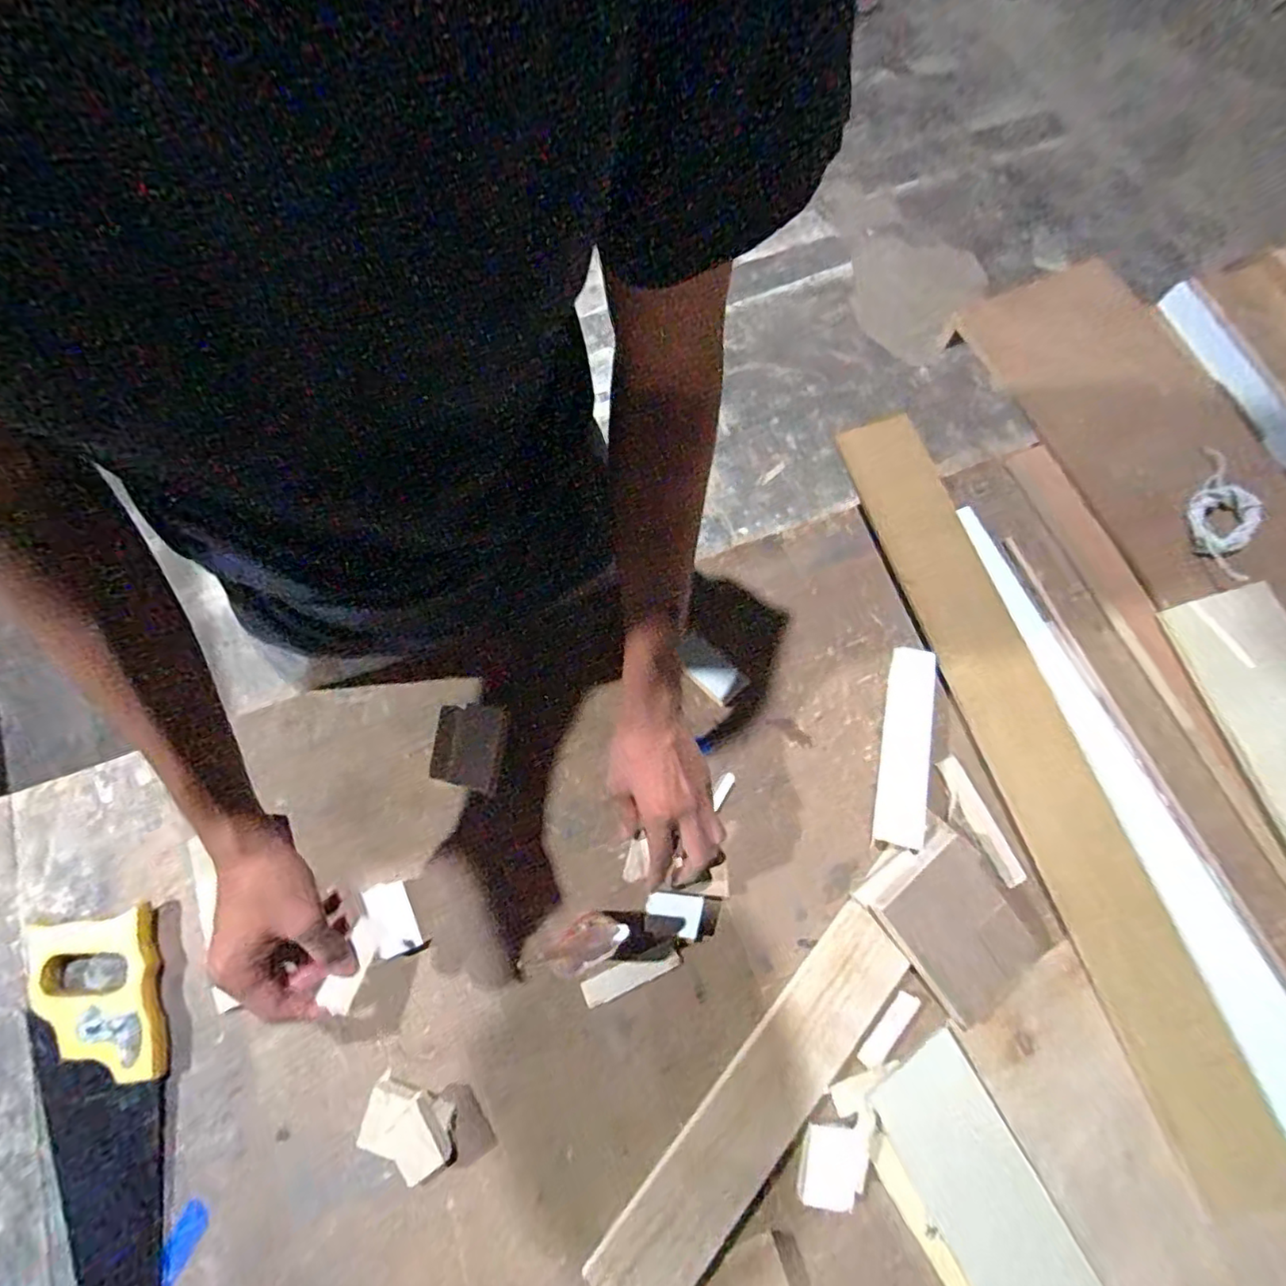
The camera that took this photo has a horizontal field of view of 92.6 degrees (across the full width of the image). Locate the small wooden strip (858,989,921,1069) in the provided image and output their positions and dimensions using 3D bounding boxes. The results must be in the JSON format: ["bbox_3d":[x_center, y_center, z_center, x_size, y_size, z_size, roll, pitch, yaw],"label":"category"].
[{"bbox_3d":[0.221,0.346,0.551,0.020,0.004,0.072,41,75,10],"label":"small wooden strip"}]

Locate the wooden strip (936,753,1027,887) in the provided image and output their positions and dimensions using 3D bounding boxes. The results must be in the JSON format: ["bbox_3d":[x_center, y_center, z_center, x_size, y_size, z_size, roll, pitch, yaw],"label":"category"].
[{"bbox_3d":[0.334,0.175,0.609,0.023,0.006,0.129,-22,75,-9],"label":"wooden strip"}]

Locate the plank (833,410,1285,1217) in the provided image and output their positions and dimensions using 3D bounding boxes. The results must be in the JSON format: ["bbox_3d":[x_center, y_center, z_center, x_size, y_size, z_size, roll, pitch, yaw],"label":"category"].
[{"bbox_3d":[0.389,0.106,0.611,0.087,0.012,0.778,-16,74,-8],"label":"plank"}]

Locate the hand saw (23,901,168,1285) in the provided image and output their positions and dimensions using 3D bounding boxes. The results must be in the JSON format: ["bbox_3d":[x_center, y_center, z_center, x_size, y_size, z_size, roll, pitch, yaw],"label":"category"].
[{"bbox_3d":[-0.424,0.424,0.485,0.101,0.022,0.401,-17,74,-8],"label":"hand saw"}]

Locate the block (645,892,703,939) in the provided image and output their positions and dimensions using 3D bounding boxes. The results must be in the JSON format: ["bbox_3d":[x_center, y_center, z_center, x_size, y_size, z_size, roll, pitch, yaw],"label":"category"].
[{"bbox_3d":[0.027,0.249,0.563,0.050,0.010,0.035,7,72,0],"label":"block"}]

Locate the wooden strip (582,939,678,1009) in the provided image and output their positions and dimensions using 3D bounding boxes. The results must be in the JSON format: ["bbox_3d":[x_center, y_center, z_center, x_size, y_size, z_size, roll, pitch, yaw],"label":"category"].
[{"bbox_3d":[-0.011,0.298,0.553,0.089,0.005,0.025,-23,75,-9],"label":"wooden strip"}]

